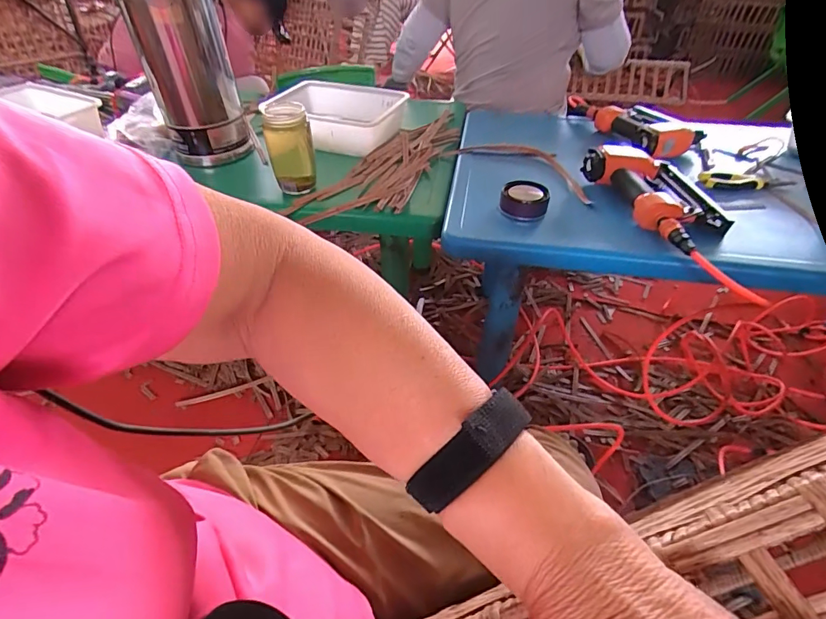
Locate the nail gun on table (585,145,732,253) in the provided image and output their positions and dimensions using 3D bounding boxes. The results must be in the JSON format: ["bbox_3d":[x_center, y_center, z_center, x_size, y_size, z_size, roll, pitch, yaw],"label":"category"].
[{"bbox_3d":[0.403,-0.181,0.711,0.152,0.059,0.262,-9,42,-9],"label":"nail gun on table"}]

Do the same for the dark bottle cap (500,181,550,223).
[{"bbox_3d":[0.176,-0.173,0.711,0.071,0.034,0.069,0,42,0],"label":"dark bottle cap"}]

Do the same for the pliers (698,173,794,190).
[{"bbox_3d":[0.596,-0.225,0.800,0.159,0.019,0.043,7,42,8],"label":"pliers"}]

